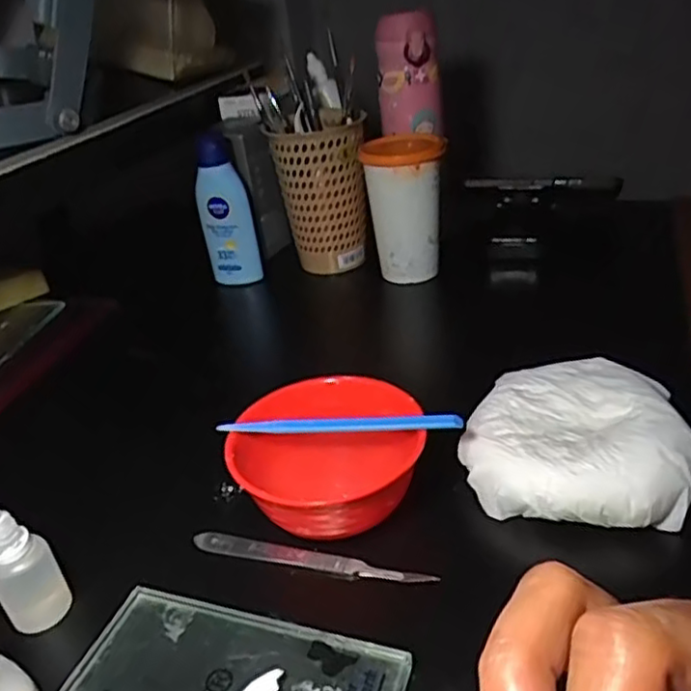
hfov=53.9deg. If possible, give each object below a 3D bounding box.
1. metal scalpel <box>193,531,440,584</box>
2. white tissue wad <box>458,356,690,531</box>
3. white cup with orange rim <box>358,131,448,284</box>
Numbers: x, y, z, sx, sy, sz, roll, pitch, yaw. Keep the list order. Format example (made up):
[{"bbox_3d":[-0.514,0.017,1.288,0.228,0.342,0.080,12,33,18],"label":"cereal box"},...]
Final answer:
[{"bbox_3d":[-0.020,0.115,0.368,0.137,0.007,0.011,4,32,18],"label":"metal scalpel"},{"bbox_3d":[0.132,0.053,0.396,0.119,0.041,0.110,1,31,13],"label":"white tissue wad"},{"bbox_3d":[0.058,-0.129,0.650,0.073,0.125,0.081,1,31,13],"label":"white cup with orange rim"}]

